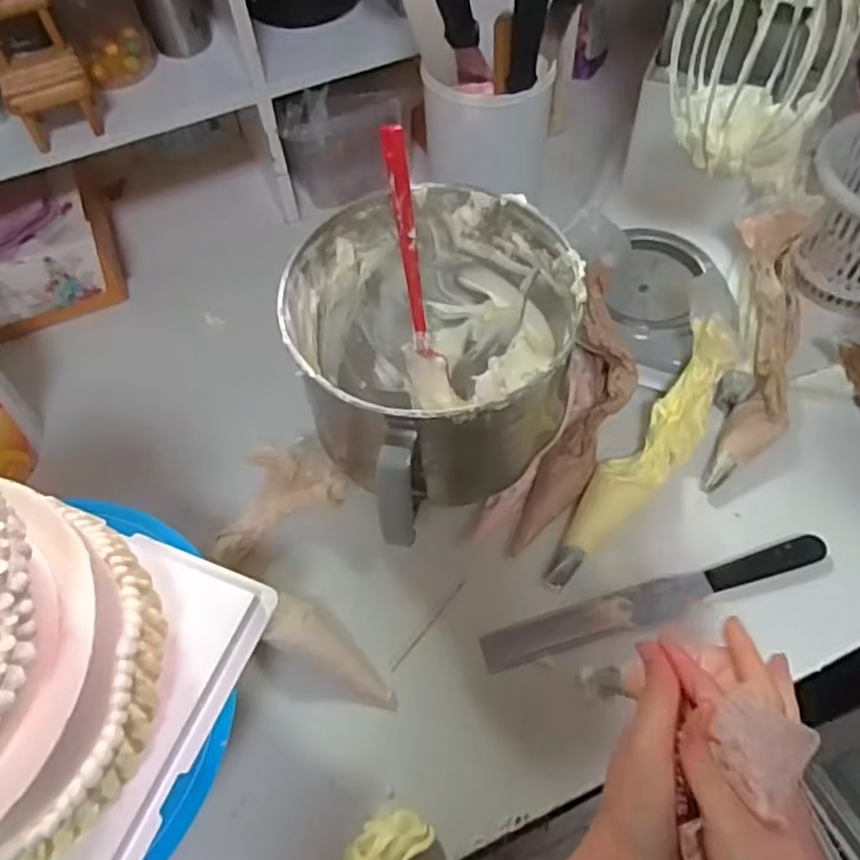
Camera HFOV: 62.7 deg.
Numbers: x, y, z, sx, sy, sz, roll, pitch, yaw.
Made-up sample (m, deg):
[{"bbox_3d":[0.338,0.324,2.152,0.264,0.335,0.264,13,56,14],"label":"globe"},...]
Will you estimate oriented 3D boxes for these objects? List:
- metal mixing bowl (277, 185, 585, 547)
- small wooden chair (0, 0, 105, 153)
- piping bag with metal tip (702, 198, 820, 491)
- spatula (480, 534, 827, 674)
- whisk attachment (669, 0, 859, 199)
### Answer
[{"bbox_3d":[0.003,-0.049,0.610,0.227,0.205,0.225,-2,57,3],"label":"metal mixing bowl"},{"bbox_3d":[-0.368,-0.338,0.663,0.074,0.114,0.059,-26,59,-12],"label":"small wooden chair"},{"bbox_3d":[0.321,-0.078,0.689,0.072,0.054,0.284,12,84,12],"label":"piping bag with metal tip"},{"bbox_3d":[0.196,0.150,0.616,0.311,0.019,0.034,-16,58,-6],"label":"spatula"},{"bbox_3d":[0.248,-0.286,0.531,0.123,0.172,0.120,14,59,13],"label":"whisk attachment"}]

